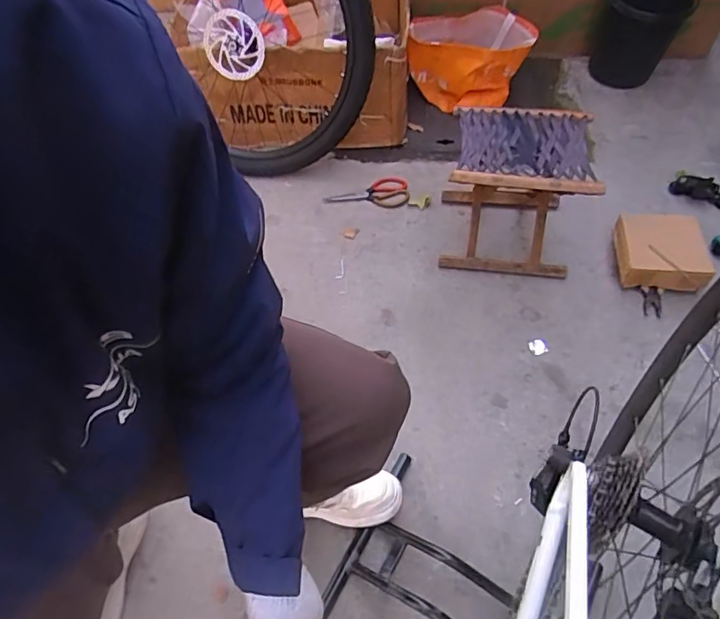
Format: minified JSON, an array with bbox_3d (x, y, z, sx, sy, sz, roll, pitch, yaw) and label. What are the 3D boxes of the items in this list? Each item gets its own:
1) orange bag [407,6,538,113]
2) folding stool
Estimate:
[{"bbox_3d":[0.327,-0.762,1.600,0.358,0.257,0.245,9,54,5],"label":"orange bag"},{"bbox_3d":[0.358,-0.272,1.213,0.308,0.313,0.275,10,54,6],"label":"folding stool"}]

